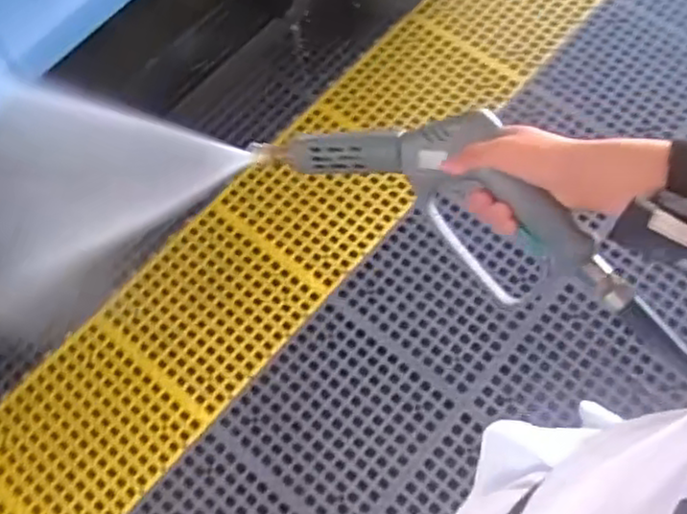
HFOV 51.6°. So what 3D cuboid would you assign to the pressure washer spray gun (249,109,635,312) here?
[{"bbox_3d":[0.078,-0.072,0.653,0.390,0.113,0.096,28,70,23],"label":"pressure washer spray gun"}]

